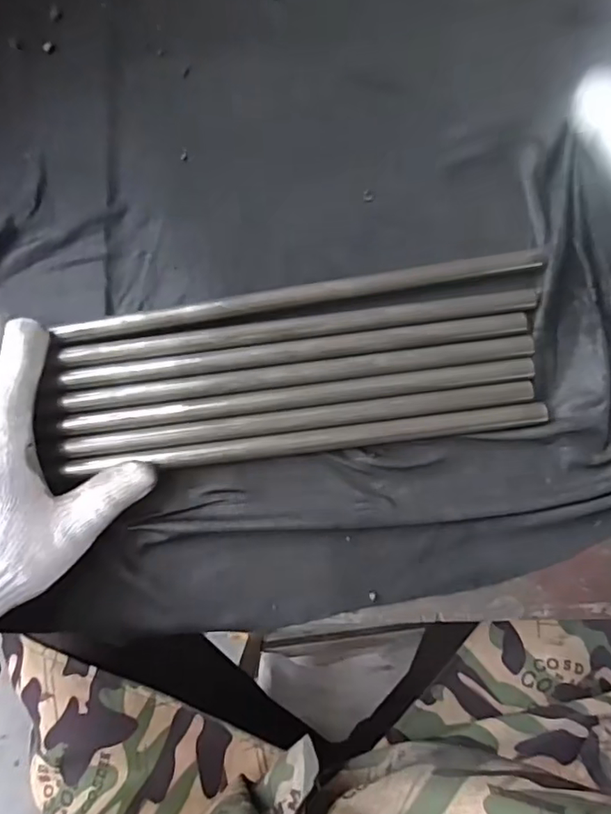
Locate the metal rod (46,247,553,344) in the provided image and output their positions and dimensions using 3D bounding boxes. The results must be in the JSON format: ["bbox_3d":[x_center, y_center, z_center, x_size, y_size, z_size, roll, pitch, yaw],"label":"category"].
[{"bbox_3d":[-0.003,-0.069,0.328,0.301,0.012,0.012,-10,85,0],"label":"metal rod"}]

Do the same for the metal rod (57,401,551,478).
[{"bbox_3d":[0.002,0.021,0.324,0.288,0.011,0.012,-7,85,-1],"label":"metal rod"}]

